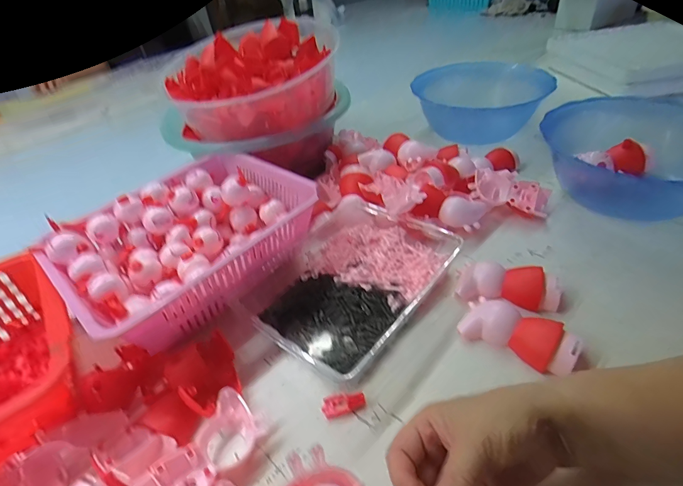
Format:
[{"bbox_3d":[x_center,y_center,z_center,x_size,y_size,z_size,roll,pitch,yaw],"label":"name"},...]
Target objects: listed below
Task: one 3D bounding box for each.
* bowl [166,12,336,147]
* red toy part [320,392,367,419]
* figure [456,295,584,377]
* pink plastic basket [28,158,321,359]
[{"bbox_3d":[-0.138,-0.244,0.593,0.226,0.136,0.185,-25,43,-20],"label":"bowl"},{"bbox_3d":[0.002,0.144,0.335,0.039,0.007,0.018,-11,40,-5],"label":"red toy part"},{"bbox_3d":[0.171,0.087,0.361,0.100,0.028,0.047,23,48,31],"label":"figure"},{"bbox_3d":[-0.181,-0.002,0.448,0.197,0.081,0.260,28,51,34],"label":"pink plastic basket"}]

